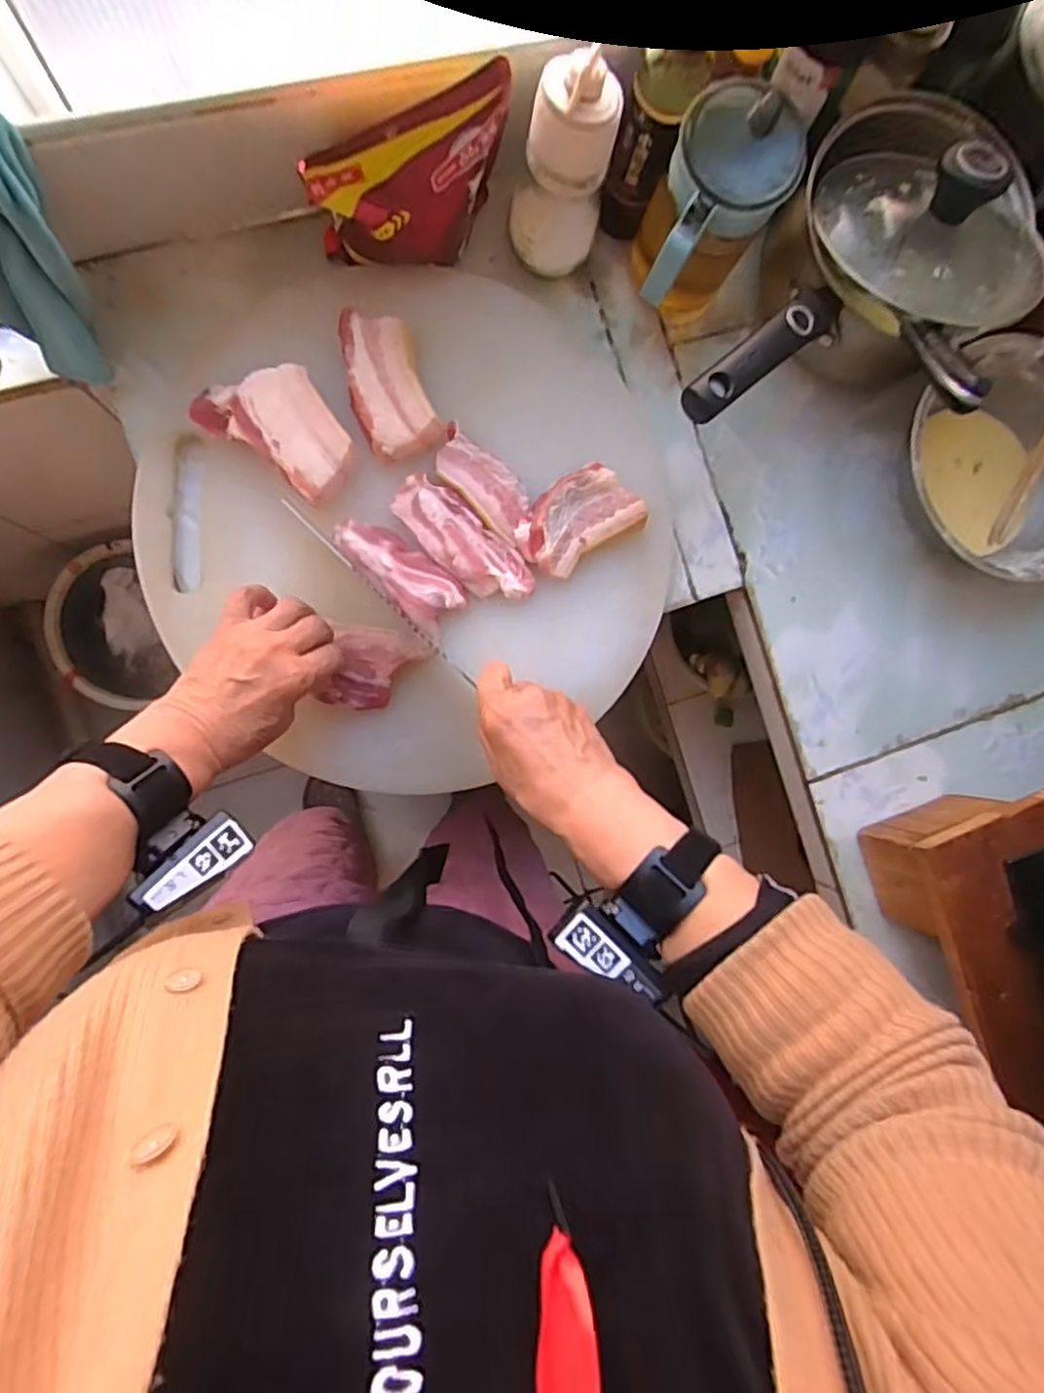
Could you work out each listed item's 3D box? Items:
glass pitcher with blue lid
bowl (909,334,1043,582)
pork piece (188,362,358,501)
[{"bbox_3d":[0.134,-0.361,0.533,0.088,0.144,0.110,26,85,-7],"label":"glass pitcher with blue lid"},{"bbox_3d":[0.425,-0.198,0.612,0.192,0.074,0.193,0,89,-9],"label":"bowl"},{"bbox_3d":[-0.176,-0.202,0.506,0.110,0.030,0.070,35,84,-6],"label":"pork piece"}]

